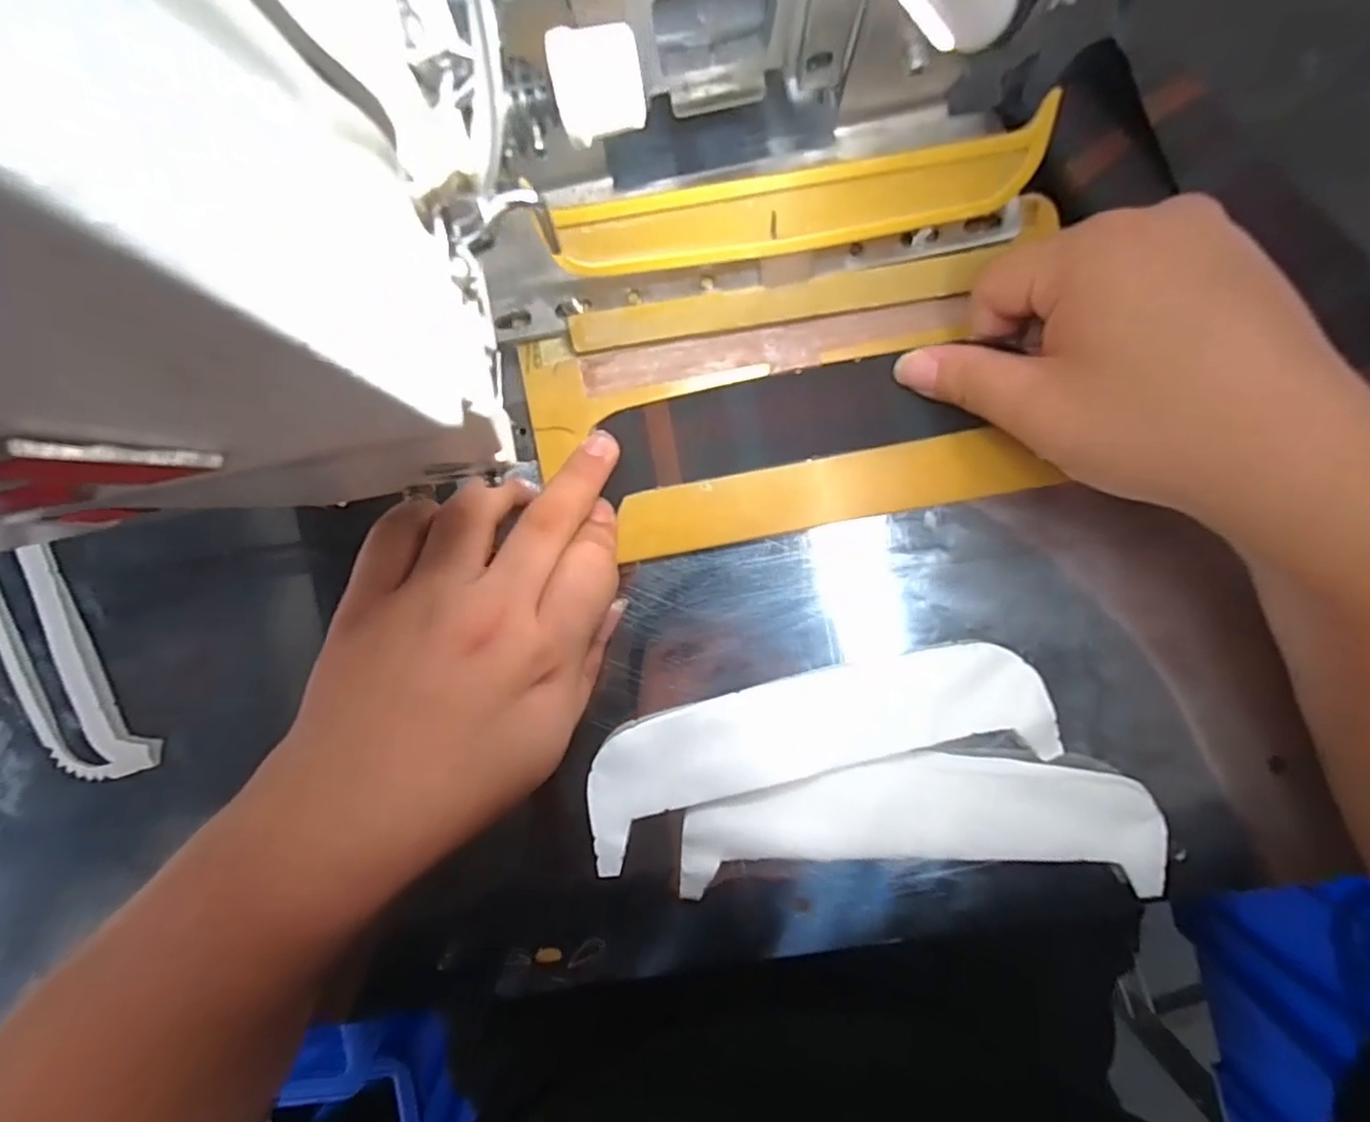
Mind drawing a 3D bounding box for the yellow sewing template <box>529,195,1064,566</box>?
[{"bbox_3d":[0.040,-0.062,0.267,0.204,0.027,0.097,-10,90,4],"label":"yellow sewing template"}]

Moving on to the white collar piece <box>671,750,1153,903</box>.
[{"bbox_3d":[0.096,0.110,0.270,0.193,0.007,0.055,-2,92,2],"label":"white collar piece"}]

